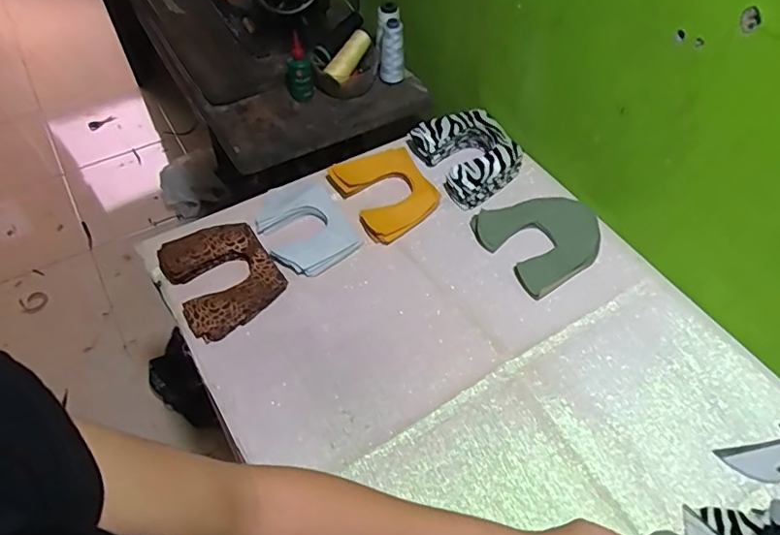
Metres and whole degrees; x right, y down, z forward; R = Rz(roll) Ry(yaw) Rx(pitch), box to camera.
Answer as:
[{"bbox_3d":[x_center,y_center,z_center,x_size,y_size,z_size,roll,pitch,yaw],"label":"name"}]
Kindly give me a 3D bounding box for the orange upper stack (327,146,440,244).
[{"bbox_3d":[-0.006,-0.119,0.823,0.123,0.024,0.158,-26,58,-18],"label":"orange upper stack"}]

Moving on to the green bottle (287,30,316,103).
[{"bbox_3d":[-0.163,-0.350,0.962,0.046,0.103,0.047,-15,55,-11],"label":"green bottle"}]

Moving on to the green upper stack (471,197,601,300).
[{"bbox_3d":[0.221,-0.049,0.785,0.162,0.015,0.152,-28,58,-20],"label":"green upper stack"}]

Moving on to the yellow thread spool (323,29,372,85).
[{"bbox_3d":[-0.072,-0.379,0.976,0.039,0.035,0.119,28,74,19],"label":"yellow thread spool"}]

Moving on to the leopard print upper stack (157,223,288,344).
[{"bbox_3d":[-0.228,0.008,0.733,0.130,0.027,0.160,-30,59,-21],"label":"leopard print upper stack"}]

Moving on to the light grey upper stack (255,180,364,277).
[{"bbox_3d":[-0.126,-0.062,0.785,0.115,0.022,0.158,-27,58,-19],"label":"light grey upper stack"}]

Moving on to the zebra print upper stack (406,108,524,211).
[{"bbox_3d":[0.126,-0.184,0.861,0.136,0.044,0.158,-28,58,-19],"label":"zebra print upper stack"}]

